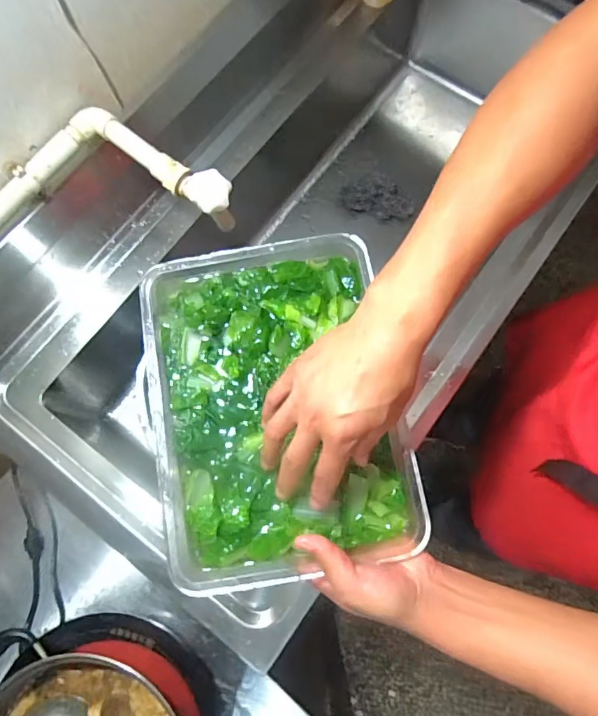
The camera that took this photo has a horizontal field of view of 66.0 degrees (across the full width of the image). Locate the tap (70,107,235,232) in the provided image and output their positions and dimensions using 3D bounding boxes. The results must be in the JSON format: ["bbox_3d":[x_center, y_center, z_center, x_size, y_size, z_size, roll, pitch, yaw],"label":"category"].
[{"bbox_3d":[-0.173,-0.230,0.561,0.229,0.086,0.042,35,80,10],"label":"tap"}]

